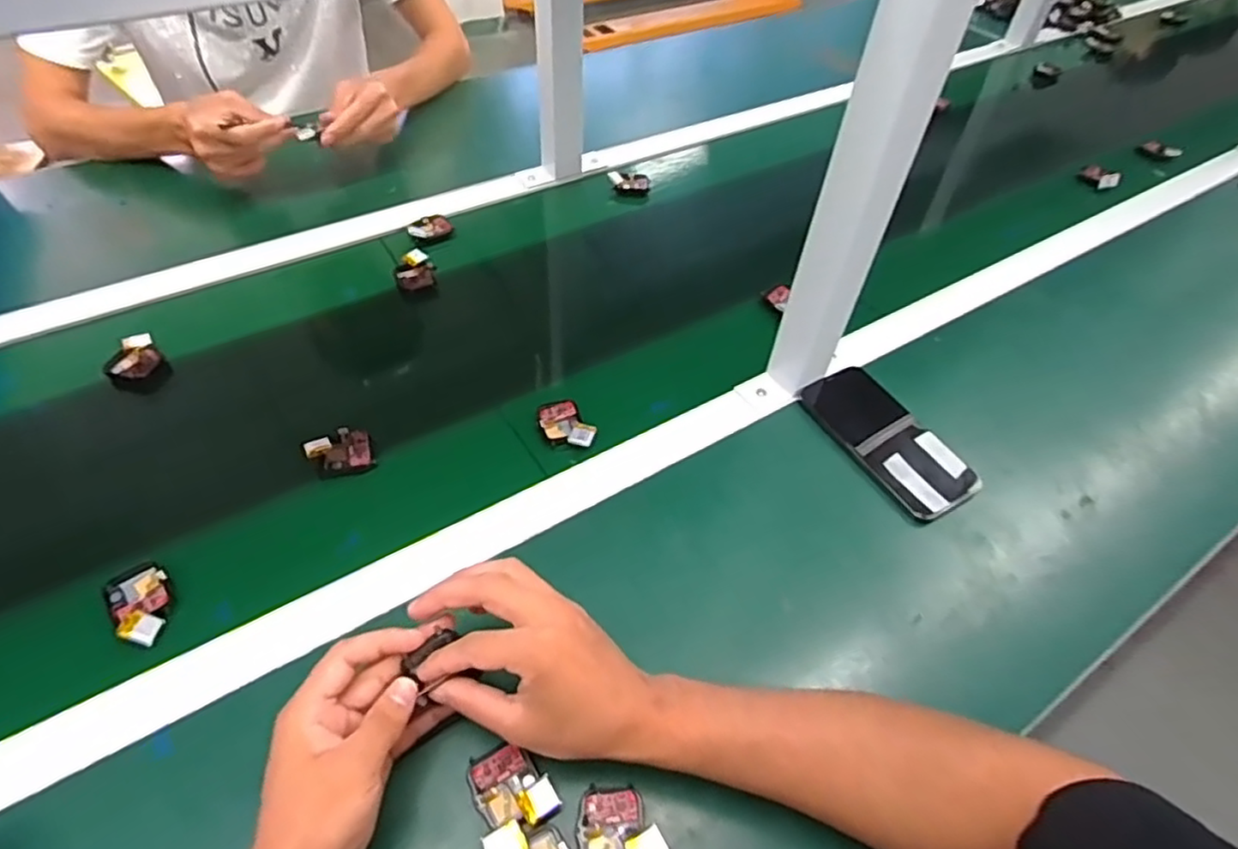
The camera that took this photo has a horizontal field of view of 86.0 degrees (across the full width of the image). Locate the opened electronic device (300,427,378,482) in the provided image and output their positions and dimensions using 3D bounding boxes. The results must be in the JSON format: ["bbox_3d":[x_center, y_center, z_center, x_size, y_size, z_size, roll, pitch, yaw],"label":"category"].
[{"bbox_3d":[-0.231,0.024,0.552,0.049,0.020,0.036,-20,55,-19],"label":"opened electronic device"}]

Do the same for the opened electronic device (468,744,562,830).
[{"bbox_3d":[-0.065,0.219,0.400,0.041,0.017,0.050,-25,57,-22],"label":"opened electronic device"}]

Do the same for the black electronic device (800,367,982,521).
[{"bbox_3d":[0.238,0.011,0.589,0.073,0.019,0.157,-23,56,-21],"label":"black electronic device"}]

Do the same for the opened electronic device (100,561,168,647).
[{"bbox_3d":[-0.332,0.124,0.459,0.036,0.014,0.062,-28,58,-24],"label":"opened electronic device"}]

